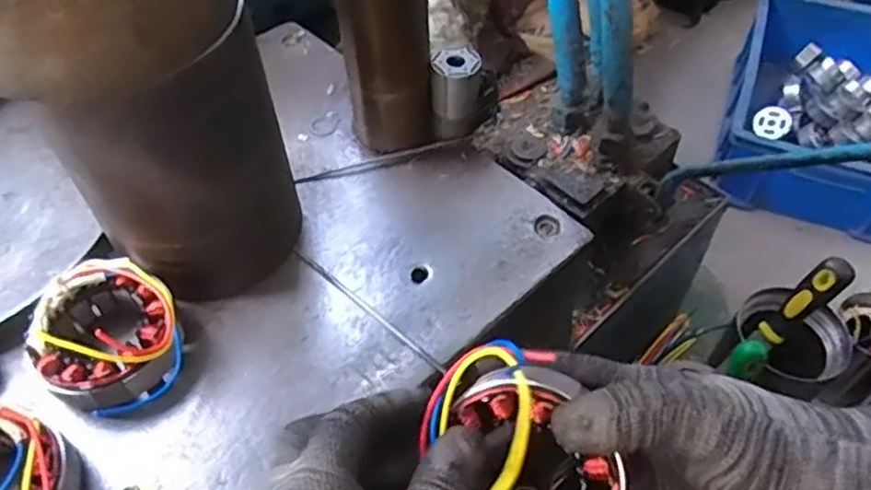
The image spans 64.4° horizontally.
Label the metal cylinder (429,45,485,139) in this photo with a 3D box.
[{"bbox_3d":[0.017,-0.115,0.550,0.038,0.076,0.028,-7,52,-4],"label":"metal cylinder"}]

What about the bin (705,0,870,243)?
[{"bbox_3d":[0.641,-0.227,1.123,0.298,0.131,0.411,18,55,15],"label":"bin"}]

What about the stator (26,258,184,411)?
[{"bbox_3d":[-0.202,0.057,0.434,0.082,0.055,0.088,-1,52,1],"label":"stator"}]

